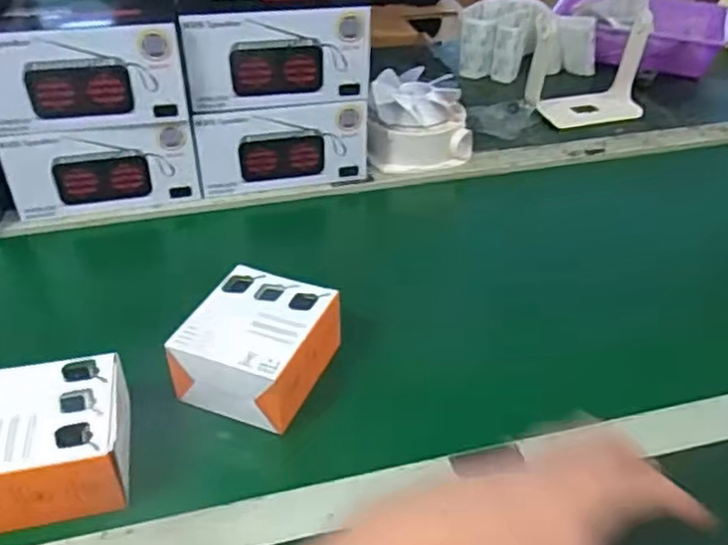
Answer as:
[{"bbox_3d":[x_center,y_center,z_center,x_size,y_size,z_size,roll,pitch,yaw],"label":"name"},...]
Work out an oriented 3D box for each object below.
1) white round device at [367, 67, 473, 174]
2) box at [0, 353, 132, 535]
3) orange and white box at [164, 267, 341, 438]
[{"bbox_3d":[0.066,-0.192,0.873,0.131,0.082,0.107,-5,38,-7],"label":"white round device"},{"bbox_3d":[-0.228,0.118,0.496,0.116,0.054,0.104,-8,38,-11],"label":"box"},{"bbox_3d":[-0.087,0.059,0.573,0.101,0.059,0.113,15,40,19],"label":"orange and white box"}]

